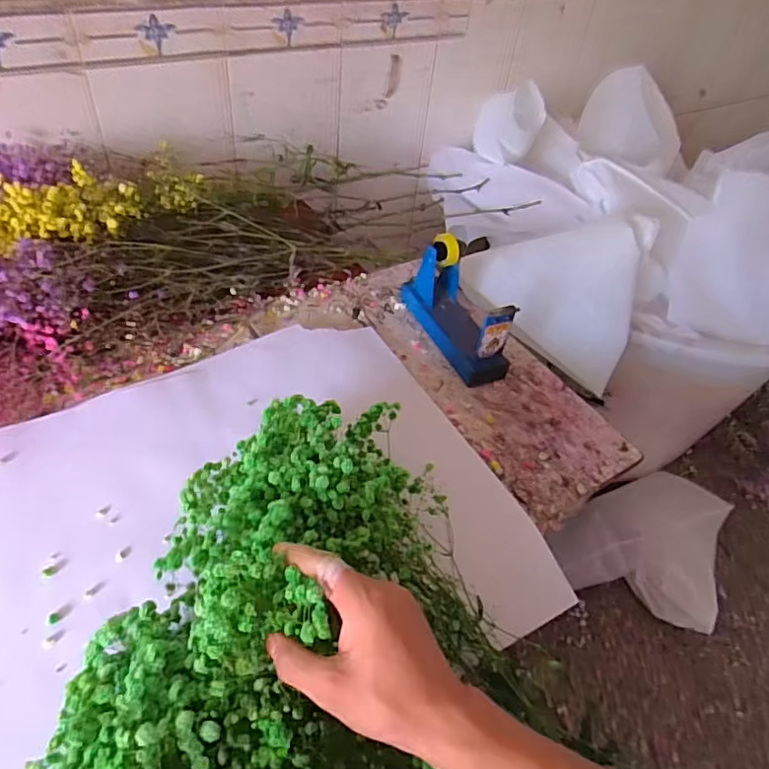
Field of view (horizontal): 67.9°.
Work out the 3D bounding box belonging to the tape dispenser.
[{"bbox_3d":[0.098,-0.111,0.785,0.064,0.118,0.206,-16,50,-22],"label":"tape dispenser"}]

